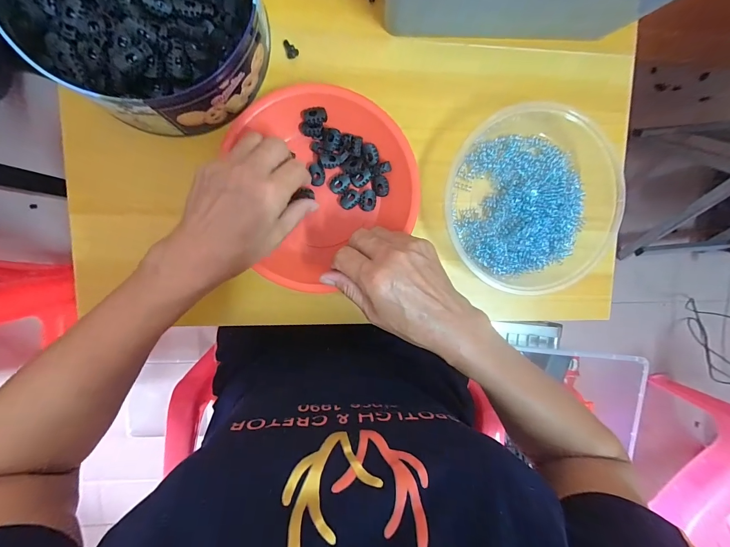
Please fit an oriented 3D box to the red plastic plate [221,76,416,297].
[{"bbox_3d":[-0.034,-0.089,0.331,0.168,0.033,0.185,-16,96,-5],"label":"red plastic plate"}]

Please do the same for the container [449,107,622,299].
[{"bbox_3d":[0.182,-0.076,0.341,0.175,0.046,0.182,-1,96,-5],"label":"container"}]

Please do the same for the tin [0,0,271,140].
[{"bbox_3d":[-0.196,-0.235,0.277,0.200,0.068,0.215,-21,97,-3],"label":"tin"}]

